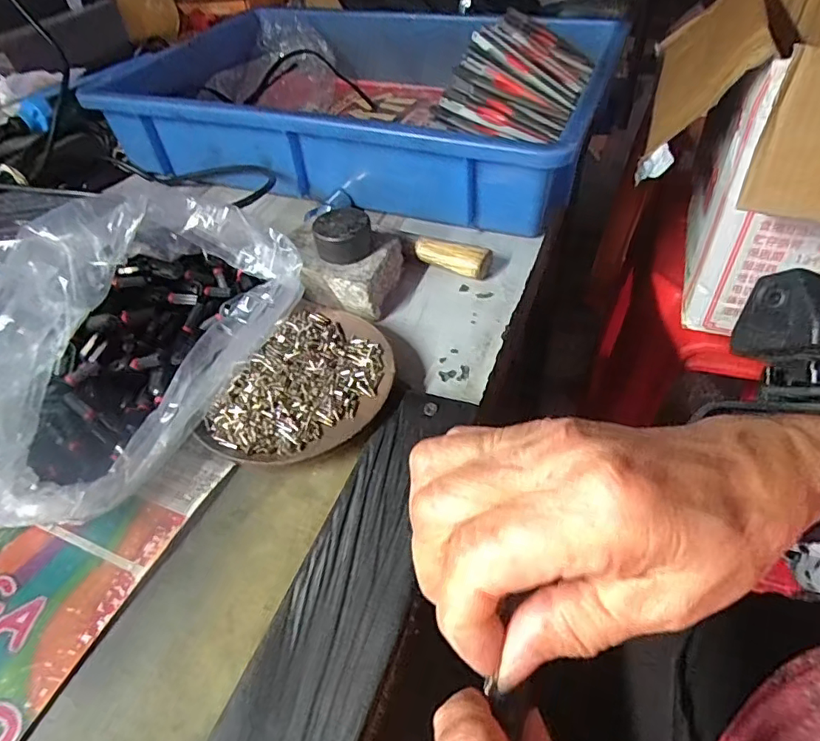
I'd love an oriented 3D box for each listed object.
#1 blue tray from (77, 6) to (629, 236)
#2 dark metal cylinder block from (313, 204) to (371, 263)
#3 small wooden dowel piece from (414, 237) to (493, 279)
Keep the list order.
[{"bbox_3d":[-0.045,-0.267,0.513,0.439,0.068,0.298,13,49,18],"label":"blue tray"},{"bbox_3d":[-0.044,-0.087,0.354,0.036,0.028,0.031,-9,46,-3],"label":"dark metal cylinder block"},{"bbox_3d":[0.029,-0.081,0.384,0.054,0.020,0.017,20,52,24],"label":"small wooden dowel piece"}]

